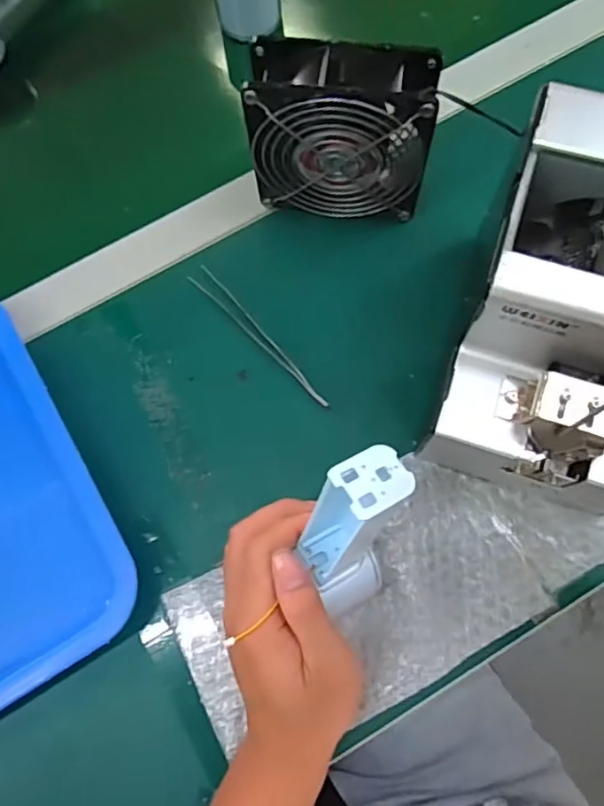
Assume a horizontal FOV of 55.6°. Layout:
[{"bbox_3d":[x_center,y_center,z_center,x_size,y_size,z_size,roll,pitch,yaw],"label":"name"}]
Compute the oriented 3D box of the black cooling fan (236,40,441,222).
[{"bbox_3d":[0.027,-0.178,0.393,0.115,0.118,0.044,8,73,5],"label":"black cooling fan"}]

